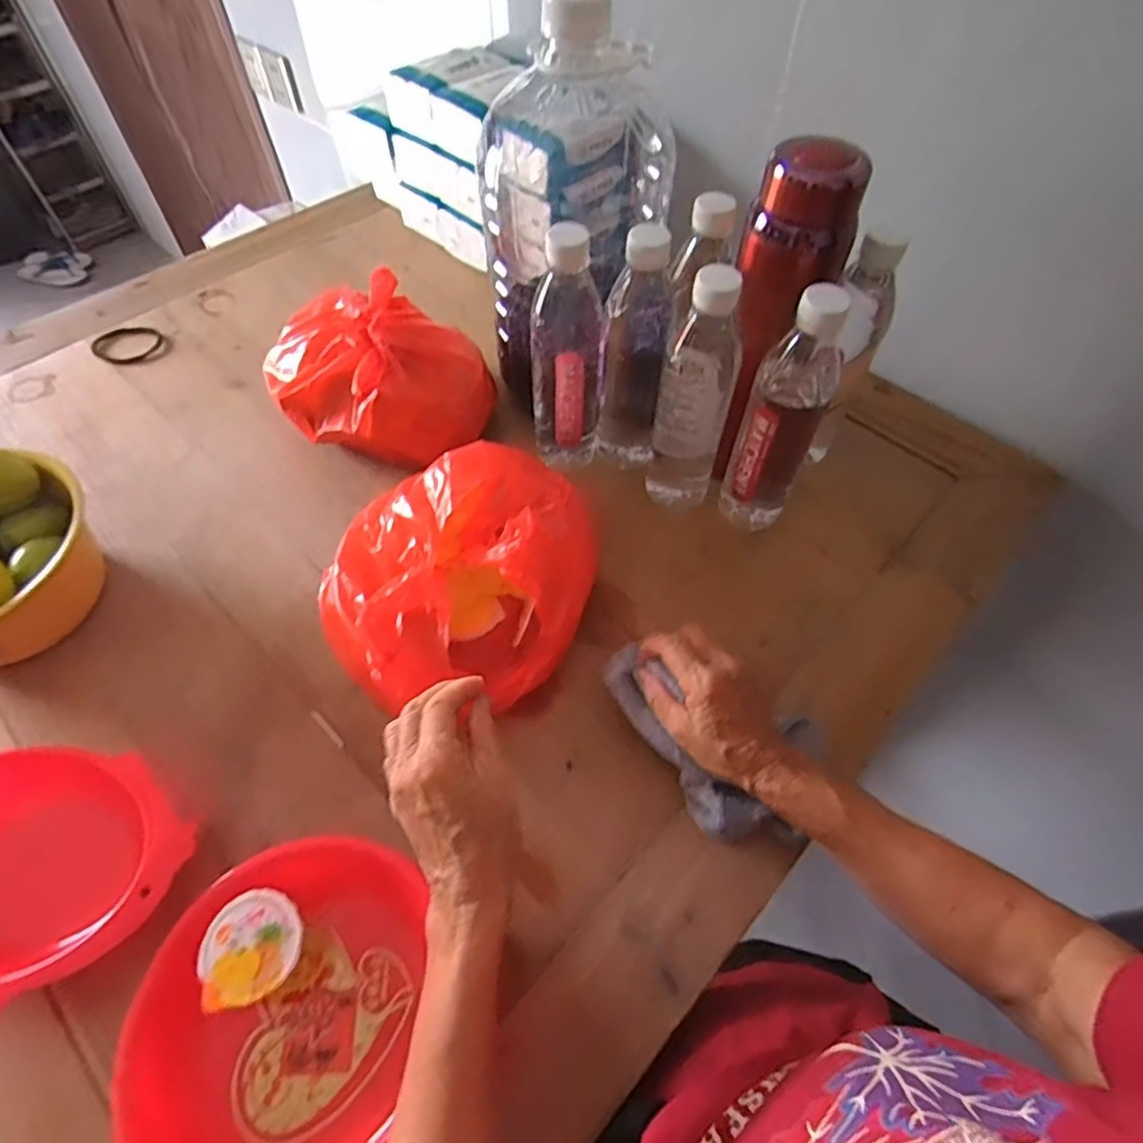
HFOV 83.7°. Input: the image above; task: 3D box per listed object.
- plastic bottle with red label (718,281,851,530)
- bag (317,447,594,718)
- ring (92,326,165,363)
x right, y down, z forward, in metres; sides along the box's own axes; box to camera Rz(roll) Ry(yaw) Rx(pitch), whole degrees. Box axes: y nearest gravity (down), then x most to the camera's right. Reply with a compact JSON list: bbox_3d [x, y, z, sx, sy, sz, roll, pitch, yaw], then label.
[{"bbox_3d":[0.174,-0.124,0.518,0.065,0.222,0.067,21,57,13],"label":"plastic bottle with red label"},{"bbox_3d":[-0.090,0.005,0.505,0.205,0.111,0.207,0,55,-1],"label":"bag"},{"bbox_3d":[-0.507,-0.260,0.728,0.077,0.005,0.061,19,57,12],"label":"ring"}]

